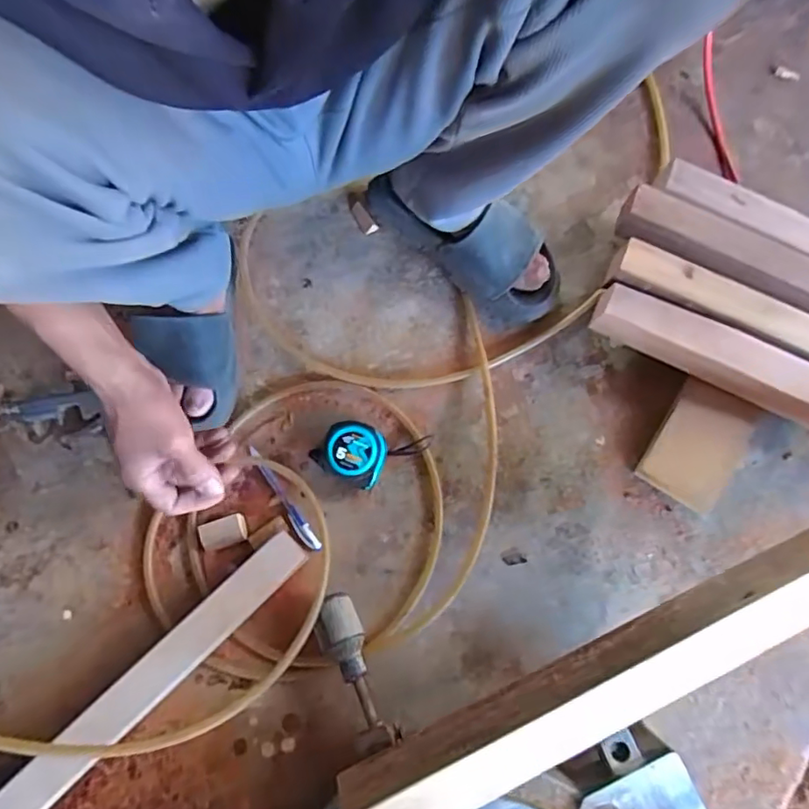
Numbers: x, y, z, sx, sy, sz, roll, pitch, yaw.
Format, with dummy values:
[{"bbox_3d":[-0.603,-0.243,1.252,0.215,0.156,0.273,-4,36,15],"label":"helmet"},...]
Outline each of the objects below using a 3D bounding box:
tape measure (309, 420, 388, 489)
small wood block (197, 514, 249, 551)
[{"bbox_3d":[-0.055,0.050,0.569,0.072,0.049,0.058,23,76,7],"label":"tape measure"},{"bbox_3d":[-0.183,0.127,0.555,0.043,0.018,0.029,-15,74,-3],"label":"small wood block"}]

